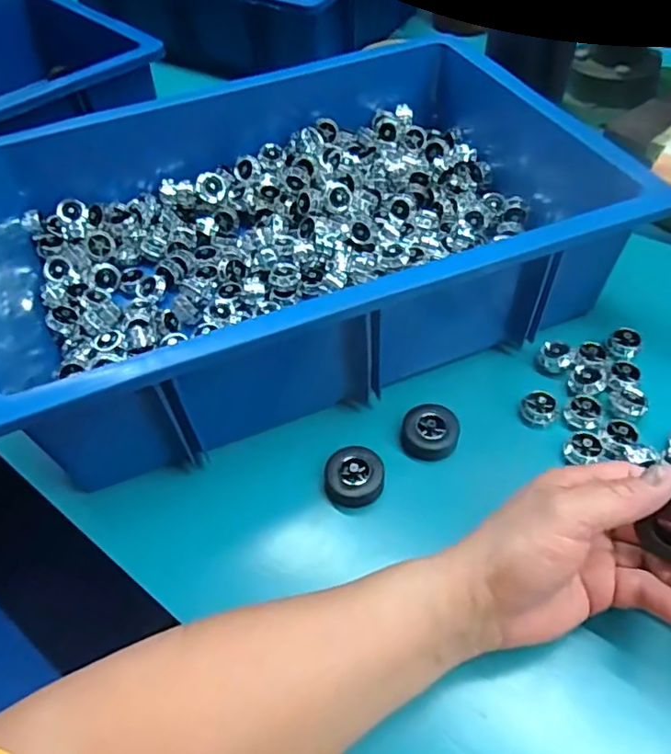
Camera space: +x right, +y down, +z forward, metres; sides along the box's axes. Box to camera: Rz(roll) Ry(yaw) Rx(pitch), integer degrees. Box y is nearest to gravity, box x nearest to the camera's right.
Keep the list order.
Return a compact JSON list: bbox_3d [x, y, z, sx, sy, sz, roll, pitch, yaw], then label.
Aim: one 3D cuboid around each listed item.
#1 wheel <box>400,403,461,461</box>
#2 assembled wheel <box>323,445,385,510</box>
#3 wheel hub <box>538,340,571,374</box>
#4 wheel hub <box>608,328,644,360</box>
[{"bbox_3d":[0.063,0.037,0.387,0.036,0.014,0.036,-3,52,4],"label":"wheel"},{"bbox_3d":[0.012,0.063,0.368,0.037,0.017,0.035,-3,52,4],"label":"assembled wheel"},{"bbox_3d":[0.161,-0.015,0.425,0.021,0.015,0.018,16,56,17],"label":"wheel hub"},{"bbox_3d":[0.213,-0.024,0.426,0.022,0.011,0.023,-3,52,4],"label":"wheel hub"}]

